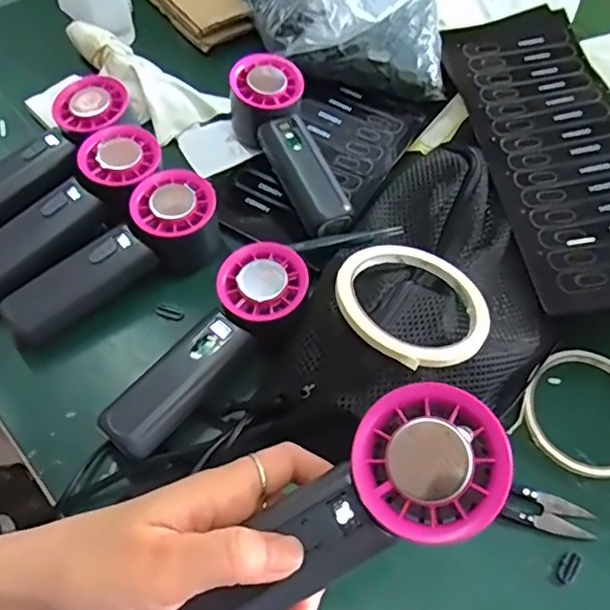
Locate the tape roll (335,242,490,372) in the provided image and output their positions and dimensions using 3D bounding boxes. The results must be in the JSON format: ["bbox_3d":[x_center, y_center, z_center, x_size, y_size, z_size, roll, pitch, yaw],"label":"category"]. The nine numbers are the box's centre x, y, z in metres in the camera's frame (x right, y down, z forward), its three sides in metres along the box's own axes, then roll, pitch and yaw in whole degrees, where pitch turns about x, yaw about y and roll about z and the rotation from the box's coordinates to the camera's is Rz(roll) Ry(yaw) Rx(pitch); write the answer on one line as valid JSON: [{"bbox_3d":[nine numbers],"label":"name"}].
[{"bbox_3d":[0.065,-0.001,0.366,0.086,0.008,0.095,-24,60,-25],"label":"tape roll"}]

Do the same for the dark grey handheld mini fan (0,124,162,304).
[{"bbox_3d":[-0.165,-0.061,0.427,0.063,0.051,0.158,35,62,16],"label":"dark grey handheld mini fan"}]

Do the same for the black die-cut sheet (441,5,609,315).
[{"bbox_3d":[0.197,-0.132,0.474,0.128,0.007,0.309,-11,57,1],"label":"black die-cut sheet"}]

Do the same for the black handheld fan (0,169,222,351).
[{"bbox_3d":[-0.133,-0.032,0.416,0.160,0.052,0.057,-31,64,-18],"label":"black handheld fan"}]

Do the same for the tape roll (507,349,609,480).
[{"bbox_3d":[0.191,0.069,0.399,0.082,0.008,0.090,2,58,-4],"label":"tape roll"}]

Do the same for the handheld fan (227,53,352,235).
[{"bbox_3d":[-0.014,-0.121,0.467,0.058,0.054,0.160,-16,60,-10],"label":"handheld fan"}]

